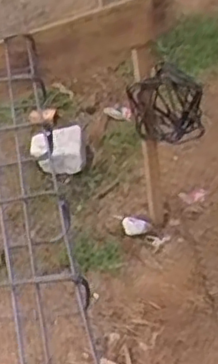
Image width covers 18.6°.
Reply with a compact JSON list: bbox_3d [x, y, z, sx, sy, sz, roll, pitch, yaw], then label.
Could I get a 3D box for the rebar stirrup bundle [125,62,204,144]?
[{"bbox_3d":[0.171,-0.225,1.962,0.211,0.232,0.074,5,41,18],"label":"rebar stirrup bundle"}]

